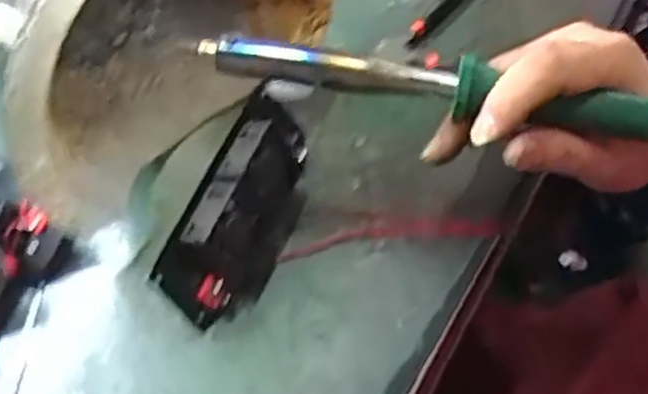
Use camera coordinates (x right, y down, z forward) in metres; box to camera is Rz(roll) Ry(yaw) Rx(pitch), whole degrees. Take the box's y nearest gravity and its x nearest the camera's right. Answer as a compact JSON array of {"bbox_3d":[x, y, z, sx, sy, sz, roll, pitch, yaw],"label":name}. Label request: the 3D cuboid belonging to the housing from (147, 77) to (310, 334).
[{"bbox_3d":[-0.044,0.004,0.412,0.045,0.053,0.137,15,58,15],"label":"housing"}]

